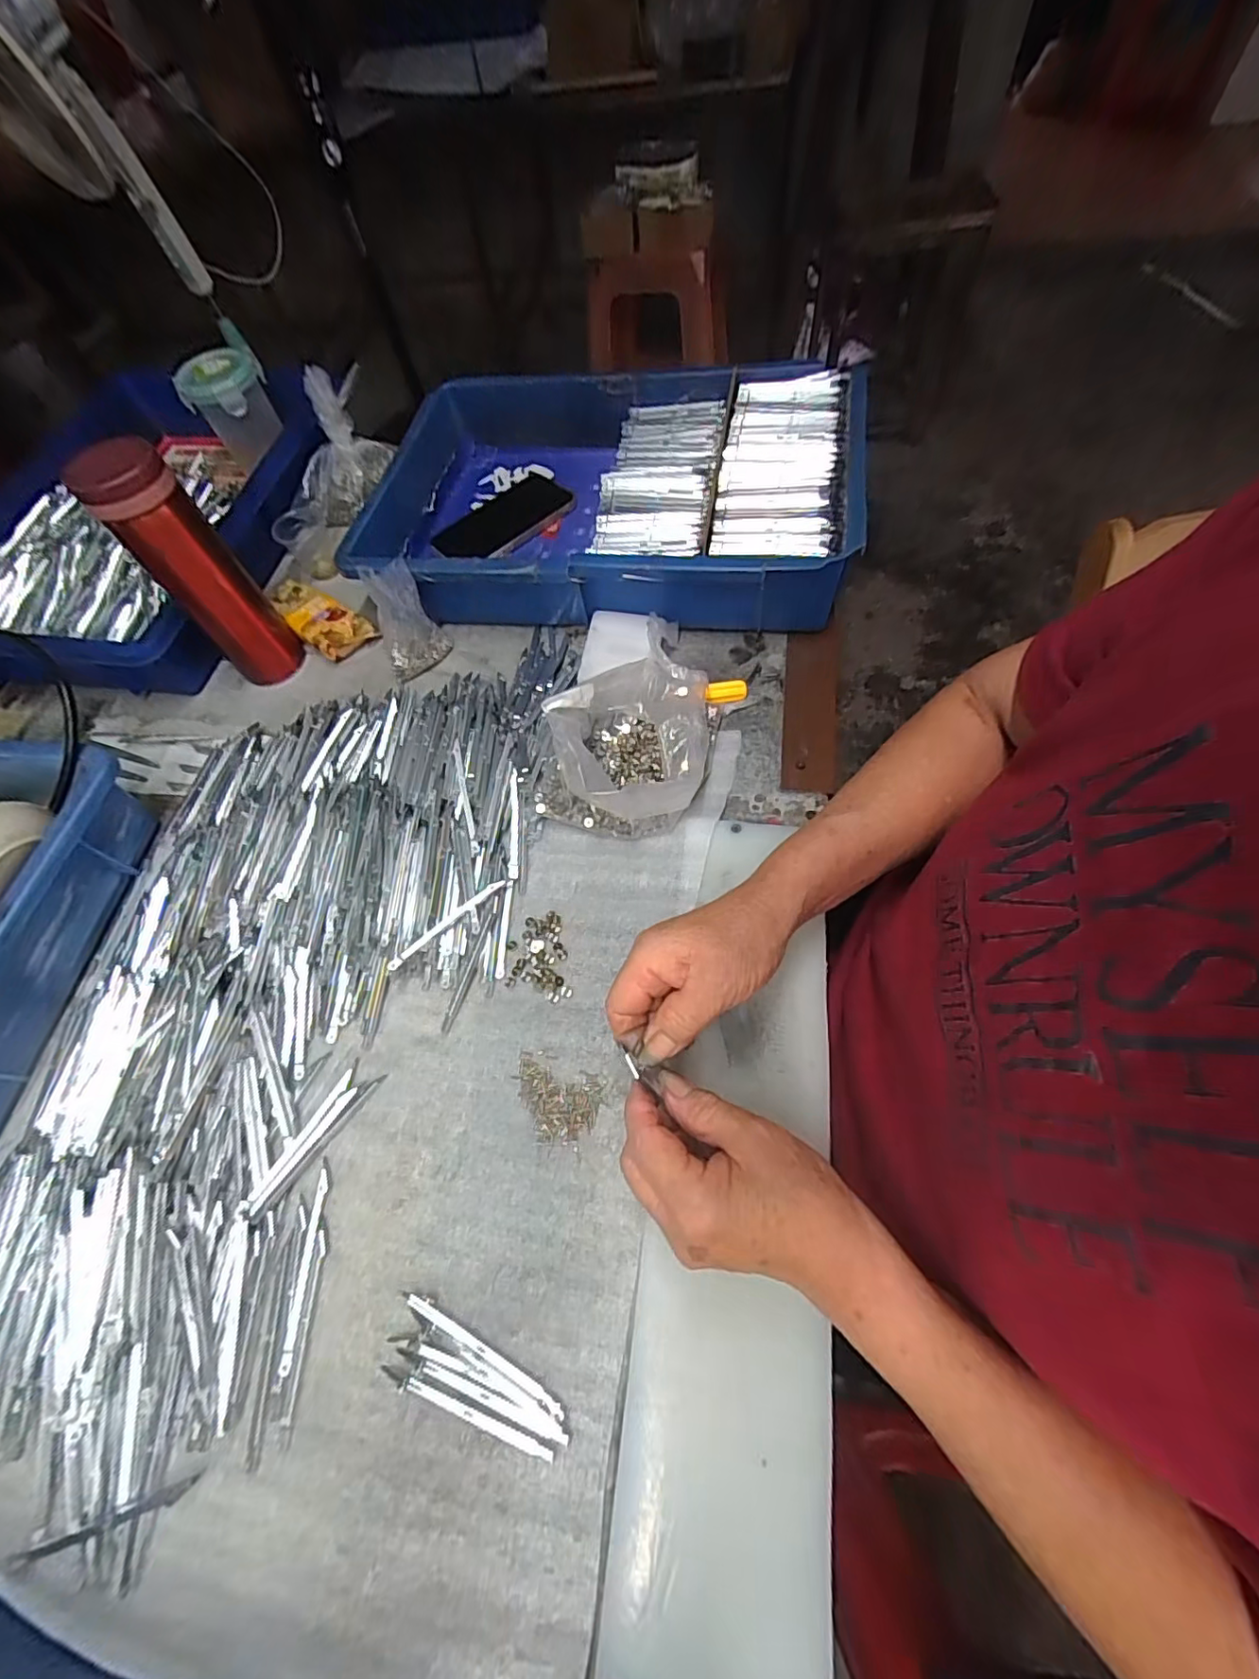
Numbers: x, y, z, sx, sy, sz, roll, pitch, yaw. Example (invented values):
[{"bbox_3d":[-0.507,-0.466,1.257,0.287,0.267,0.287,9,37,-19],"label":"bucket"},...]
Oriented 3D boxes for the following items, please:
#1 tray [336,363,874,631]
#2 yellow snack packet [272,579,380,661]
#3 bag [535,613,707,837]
[{"bbox_3d":[-0.023,-0.323,0.556,0.419,0.092,0.286,5,63,9],"label":"tray"},{"bbox_3d":[-0.294,-0.211,0.557,0.101,0.030,0.052,36,71,22],"label":"yellow snack packet"},{"bbox_3d":[0.002,-0.082,0.429,0.113,0.068,0.148,13,64,13],"label":"bag"}]

